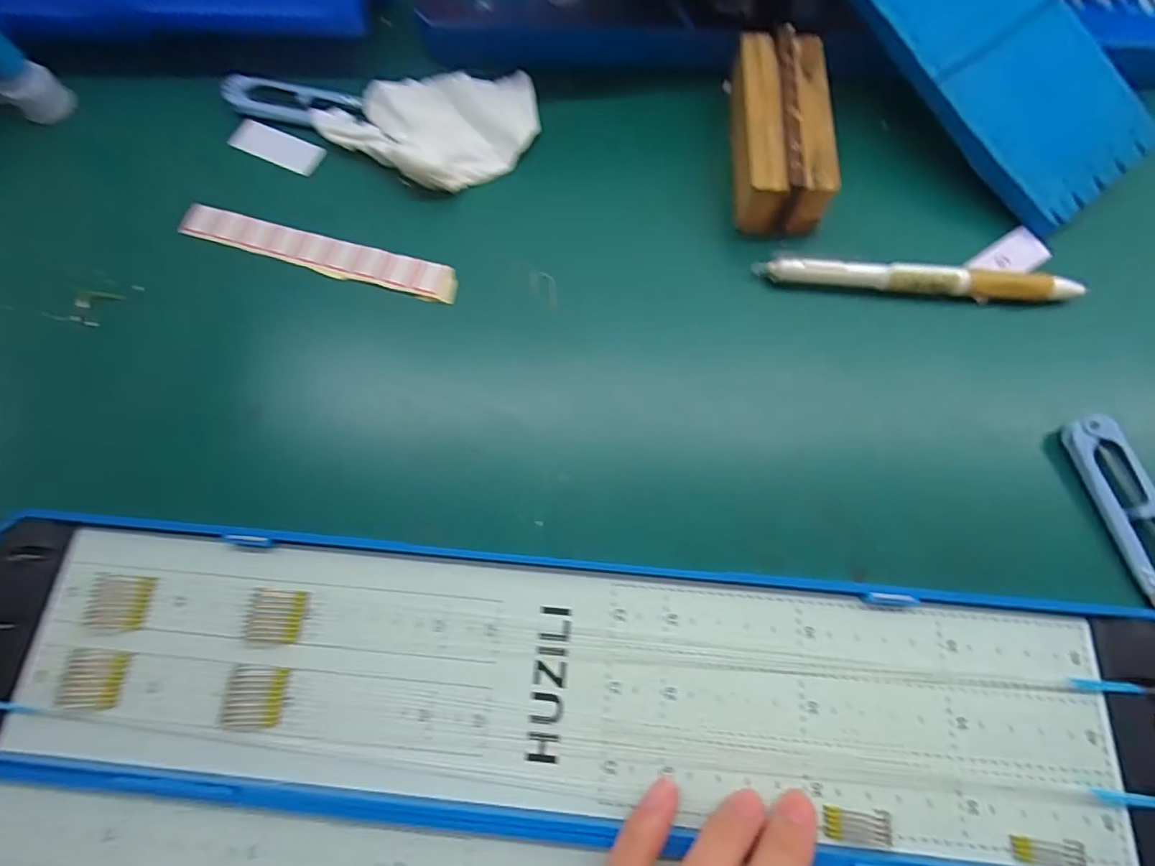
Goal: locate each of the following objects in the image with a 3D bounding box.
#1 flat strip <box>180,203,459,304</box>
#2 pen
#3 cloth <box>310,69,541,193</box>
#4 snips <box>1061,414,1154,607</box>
[{"bbox_3d":[-0.123,-0.086,0.265,0.136,0.004,0.019,16,78,5],"label":"flat strip"},{"bbox_3d":[0.154,-0.070,0.253,0.141,0.015,0.012,5,74,3],"label":"pen"},{"bbox_3d":[-0.073,-0.148,0.276,0.107,0.021,0.057,-7,74,0],"label":"cloth"},{"bbox_3d":[0.227,0.042,0.217,0.023,0.008,0.103,-19,74,-4],"label":"snips"}]

